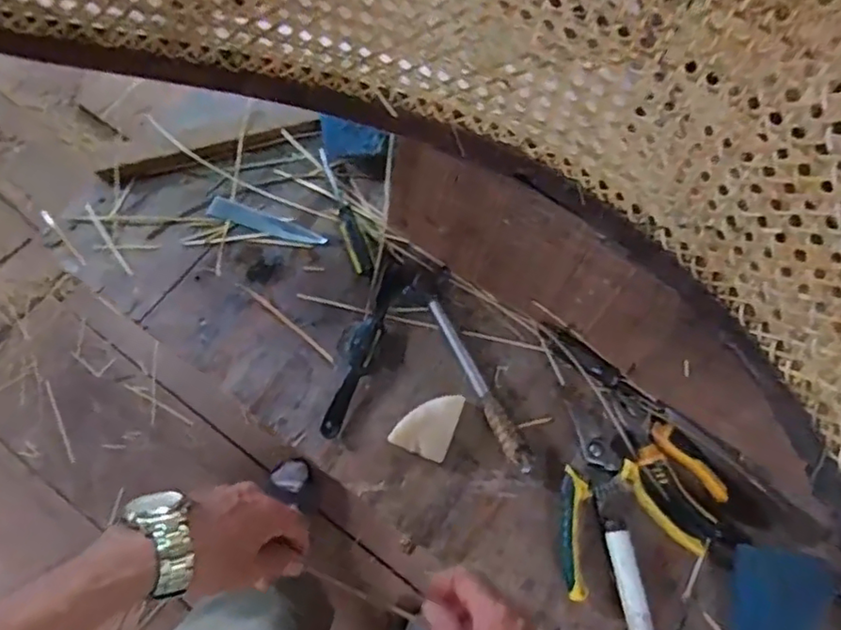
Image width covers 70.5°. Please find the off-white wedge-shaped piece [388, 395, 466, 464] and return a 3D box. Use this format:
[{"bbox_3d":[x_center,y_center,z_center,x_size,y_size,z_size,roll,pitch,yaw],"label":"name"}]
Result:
[{"bbox_3d":[0.008,0.111,0.615,0.058,0.022,0.068,22,72,5],"label":"off-white wedge-shaped piece"}]

